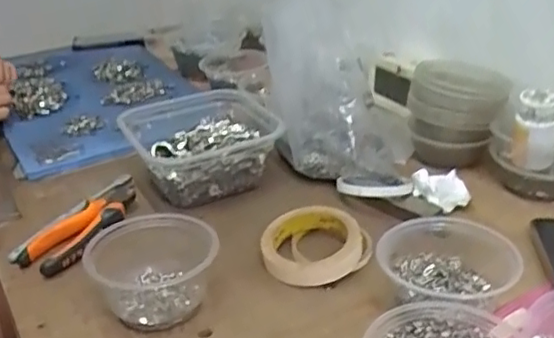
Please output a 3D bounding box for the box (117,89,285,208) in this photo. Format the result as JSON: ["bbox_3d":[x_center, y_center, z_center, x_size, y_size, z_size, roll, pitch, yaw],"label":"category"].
[{"bbox_3d":[-0.091,-0.039,0.780,0.186,0.061,0.177,-12,30,-17],"label":"box"}]

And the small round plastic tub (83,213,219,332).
[{"bbox_3d":[-0.111,0.093,0.567,0.114,0.060,0.104,-2,28,1],"label":"small round plastic tub"}]

